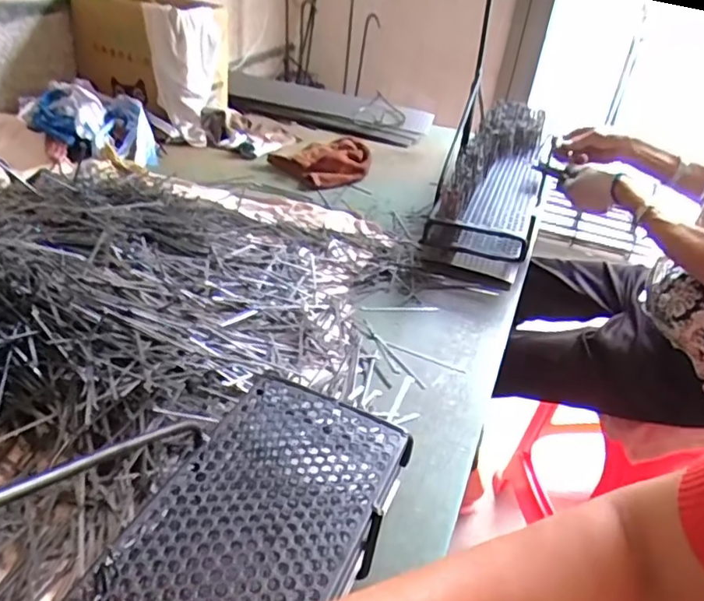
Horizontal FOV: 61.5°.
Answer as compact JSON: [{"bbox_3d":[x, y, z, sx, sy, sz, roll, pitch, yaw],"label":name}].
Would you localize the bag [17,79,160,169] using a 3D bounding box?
[{"bbox_3d":[-0.496,-0.332,1.126,0.224,0.122,0.175,-10,36,-23],"label":"bag"}]

